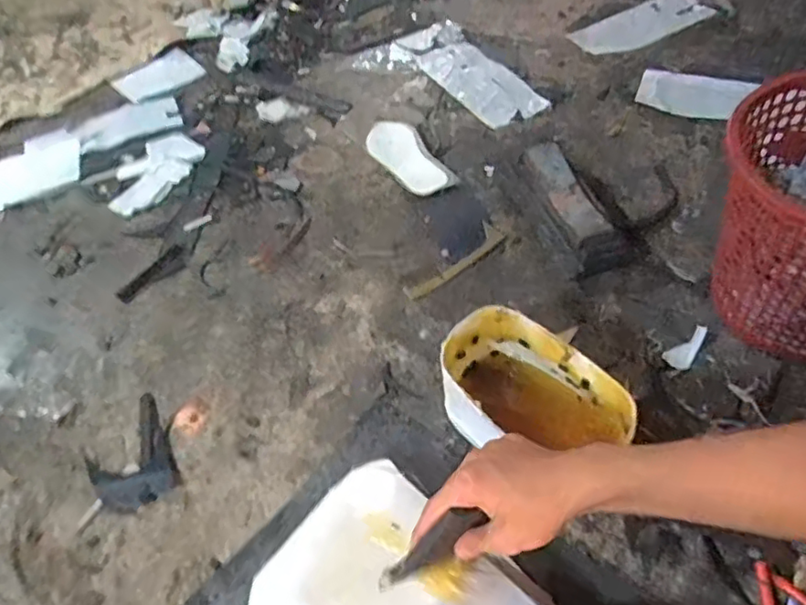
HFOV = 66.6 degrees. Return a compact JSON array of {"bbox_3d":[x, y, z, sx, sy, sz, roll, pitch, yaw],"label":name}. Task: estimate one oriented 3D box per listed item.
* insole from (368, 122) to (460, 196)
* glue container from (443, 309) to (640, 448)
[{"bbox_3d":[0.003,-0.249,1.029,0.087,0.015,0.214,-23,54,-13],"label":"insole"},{"bbox_3d":[0.132,0.108,0.647,0.196,0.126,0.126,32,61,27],"label":"glue container"}]

